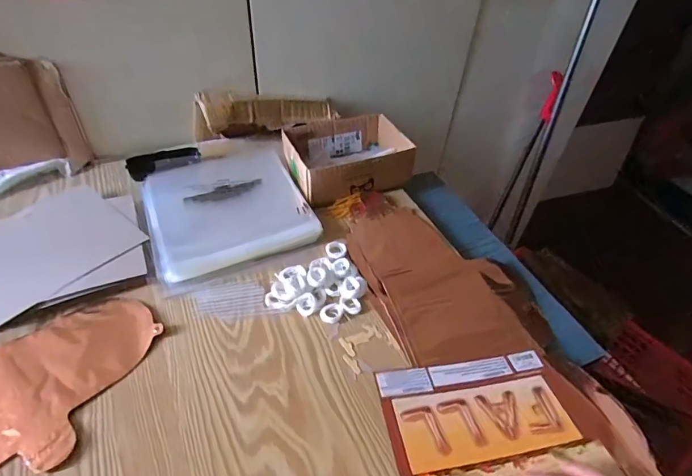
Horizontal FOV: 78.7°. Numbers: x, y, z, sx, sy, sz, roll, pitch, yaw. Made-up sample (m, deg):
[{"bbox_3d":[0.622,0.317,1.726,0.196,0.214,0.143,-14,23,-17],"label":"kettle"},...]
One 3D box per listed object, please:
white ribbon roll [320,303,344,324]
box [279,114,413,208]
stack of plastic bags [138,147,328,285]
[{"bbox_3d":[-0.017,0.090,0.504,0.028,0.005,0.024,-14,48,-17],"label":"white ribbon roll"},{"bbox_3d":[0.001,-0.131,0.697,0.188,0.059,0.147,-12,48,-16],"label":"box"},{"bbox_3d":[-0.171,-0.047,0.606,0.214,0.026,0.202,-17,49,-20],"label":"stack of plastic bags"}]

